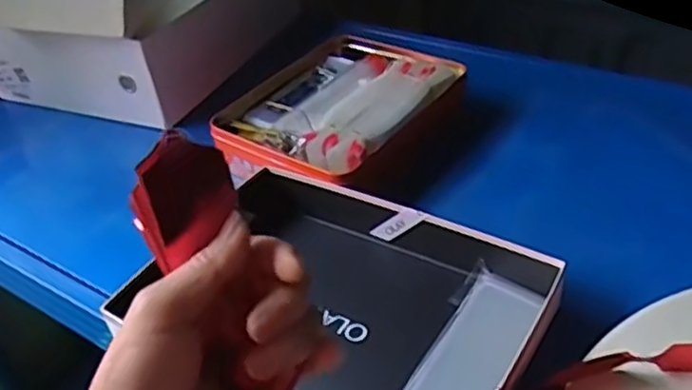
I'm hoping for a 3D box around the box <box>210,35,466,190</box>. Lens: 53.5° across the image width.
[{"bbox_3d":[-0.002,-0.102,0.776,0.226,0.055,0.271,23,47,33],"label":"box"}]

